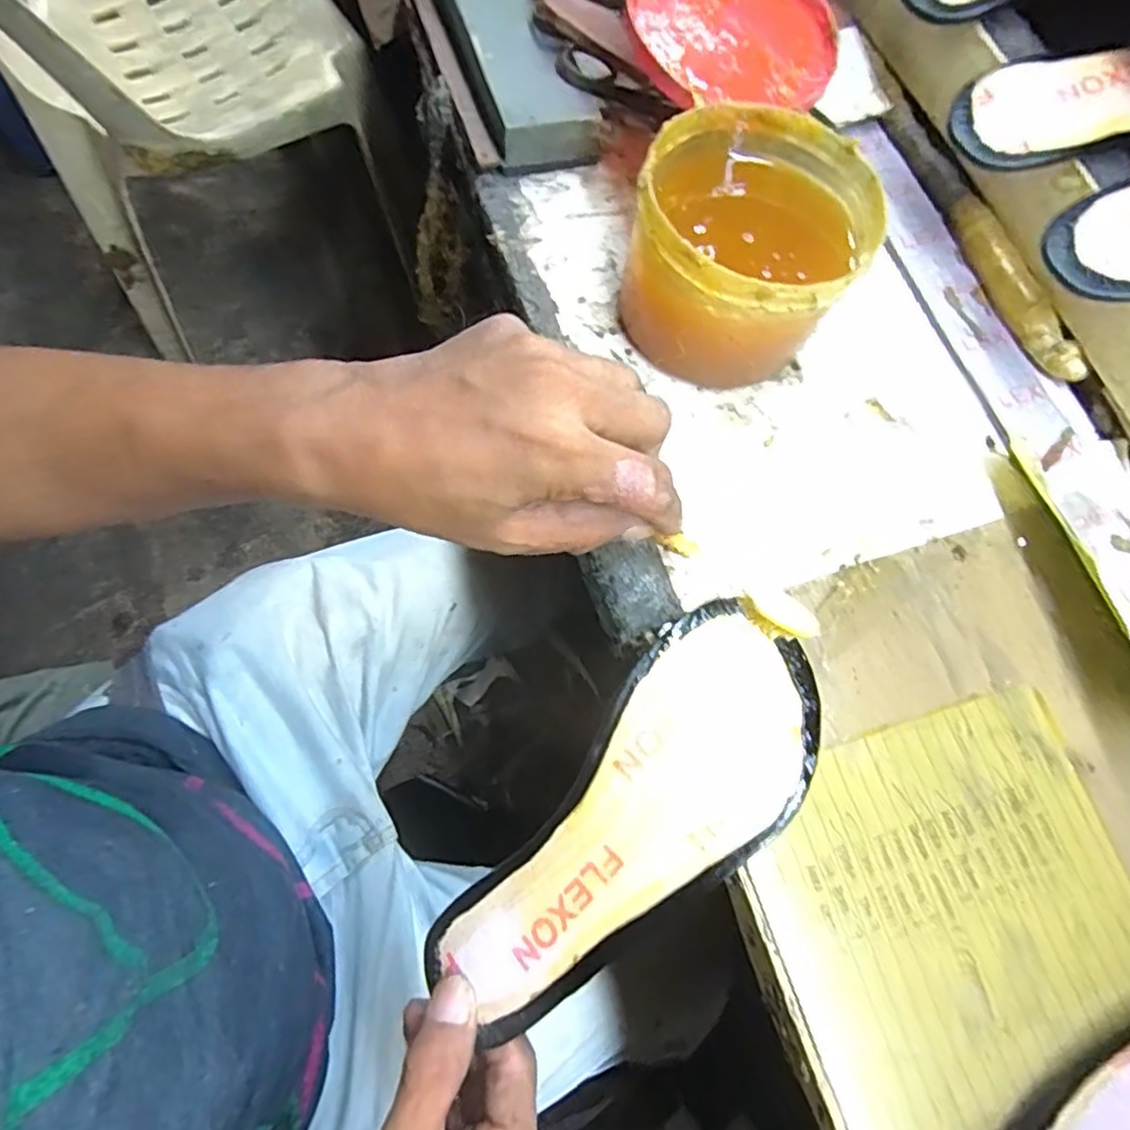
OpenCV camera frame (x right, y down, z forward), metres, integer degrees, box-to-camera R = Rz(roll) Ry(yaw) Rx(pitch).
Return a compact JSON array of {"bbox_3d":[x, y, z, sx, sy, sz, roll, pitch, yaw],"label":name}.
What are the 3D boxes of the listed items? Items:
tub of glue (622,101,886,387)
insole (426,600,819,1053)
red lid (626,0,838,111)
[{"bbox_3d":[0.095,-0.166,0.345,0.113,0.090,0.118,1,71,-2],"label":"tub of glue"},{"bbox_3d":[0.028,0.117,0.285,0.083,0.024,0.214,42,90,12],"label":"insole"},{"bbox_3d":[0.090,-0.298,0.346,0.123,0.010,0.110,-11,81,-14],"label":"red lid"}]

